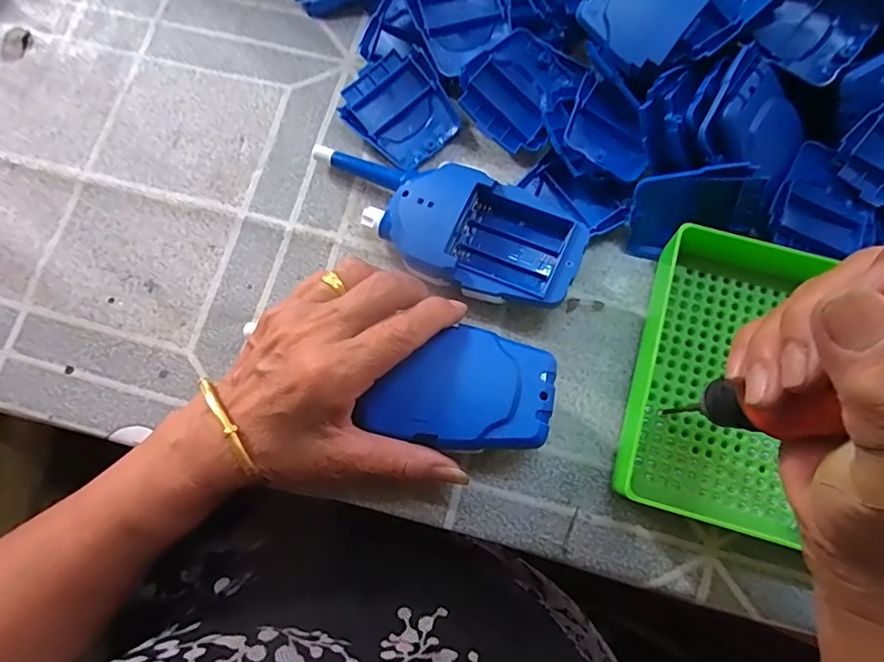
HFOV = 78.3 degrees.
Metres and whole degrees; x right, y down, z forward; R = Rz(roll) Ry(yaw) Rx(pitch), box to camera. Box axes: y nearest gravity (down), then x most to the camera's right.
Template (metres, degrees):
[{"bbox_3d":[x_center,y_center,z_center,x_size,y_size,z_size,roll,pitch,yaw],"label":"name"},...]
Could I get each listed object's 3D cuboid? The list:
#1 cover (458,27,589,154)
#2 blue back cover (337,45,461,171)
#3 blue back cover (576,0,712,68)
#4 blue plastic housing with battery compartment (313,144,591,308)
[{"bbox_3d":[0.046,-0.142,0.314,0.056,0.013,0.068,38,78,-11],"label":"cover"},{"bbox_3d":[-0.024,-0.132,0.324,0.057,0.016,0.063,-41,81,-6],"label":"blue back cover"},{"bbox_3d":[0.106,-0.175,0.288,0.061,0.004,0.051,46,115,21],"label":"blue back cover"},{"bbox_3d":[-0.001,-0.058,0.302,0.152,0.033,0.062,19,81,5],"label":"blue plastic housing with battery compartment"}]

